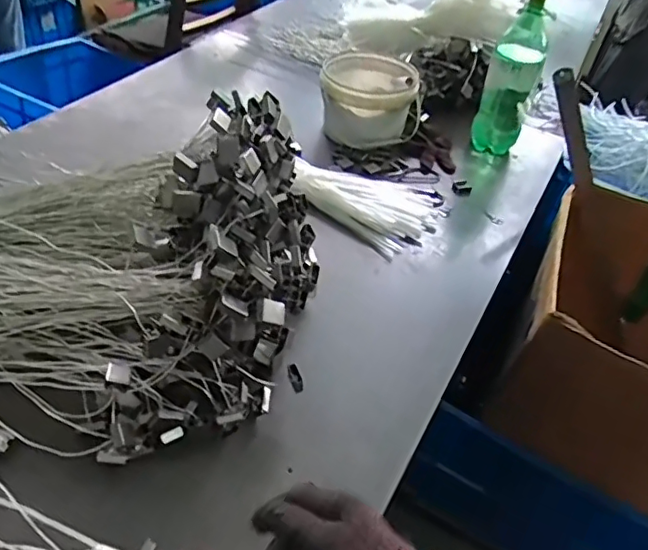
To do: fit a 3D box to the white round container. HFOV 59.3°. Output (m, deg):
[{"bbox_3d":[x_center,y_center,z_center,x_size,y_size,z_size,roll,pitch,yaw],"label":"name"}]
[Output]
[{"bbox_3d":[0.108,-0.396,1.293,0.230,0.132,0.242,10,43,3],"label":"white round container"}]

